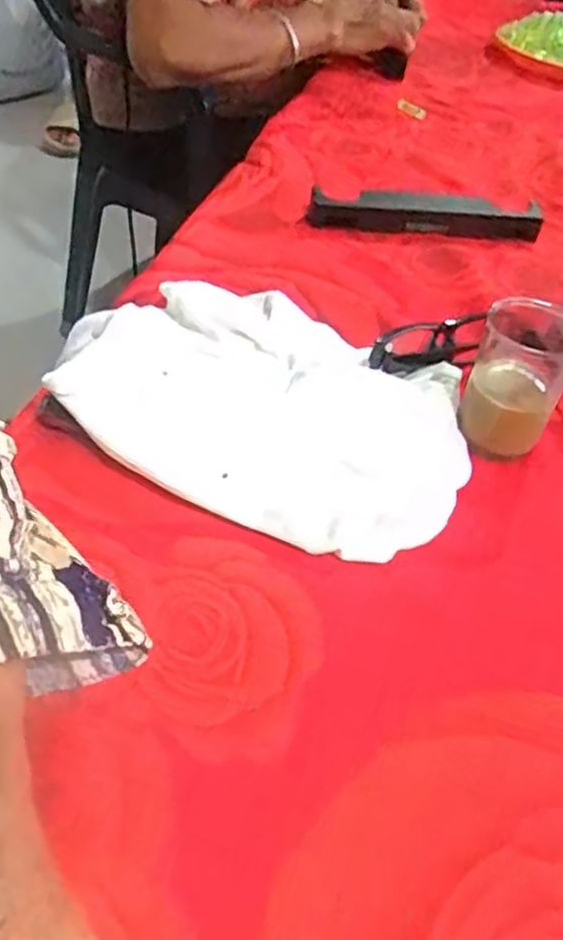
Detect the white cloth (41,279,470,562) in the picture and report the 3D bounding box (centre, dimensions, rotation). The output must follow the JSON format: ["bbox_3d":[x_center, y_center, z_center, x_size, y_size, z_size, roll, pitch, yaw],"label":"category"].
[{"bbox_3d":[-0.016,-0.046,0.424,0.254,0.033,0.171,24,47,17],"label":"white cloth"}]

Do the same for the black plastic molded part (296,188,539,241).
[{"bbox_3d":[0.125,-0.220,0.630,0.199,0.030,0.026,5,44,-2],"label":"black plastic molded part"}]

